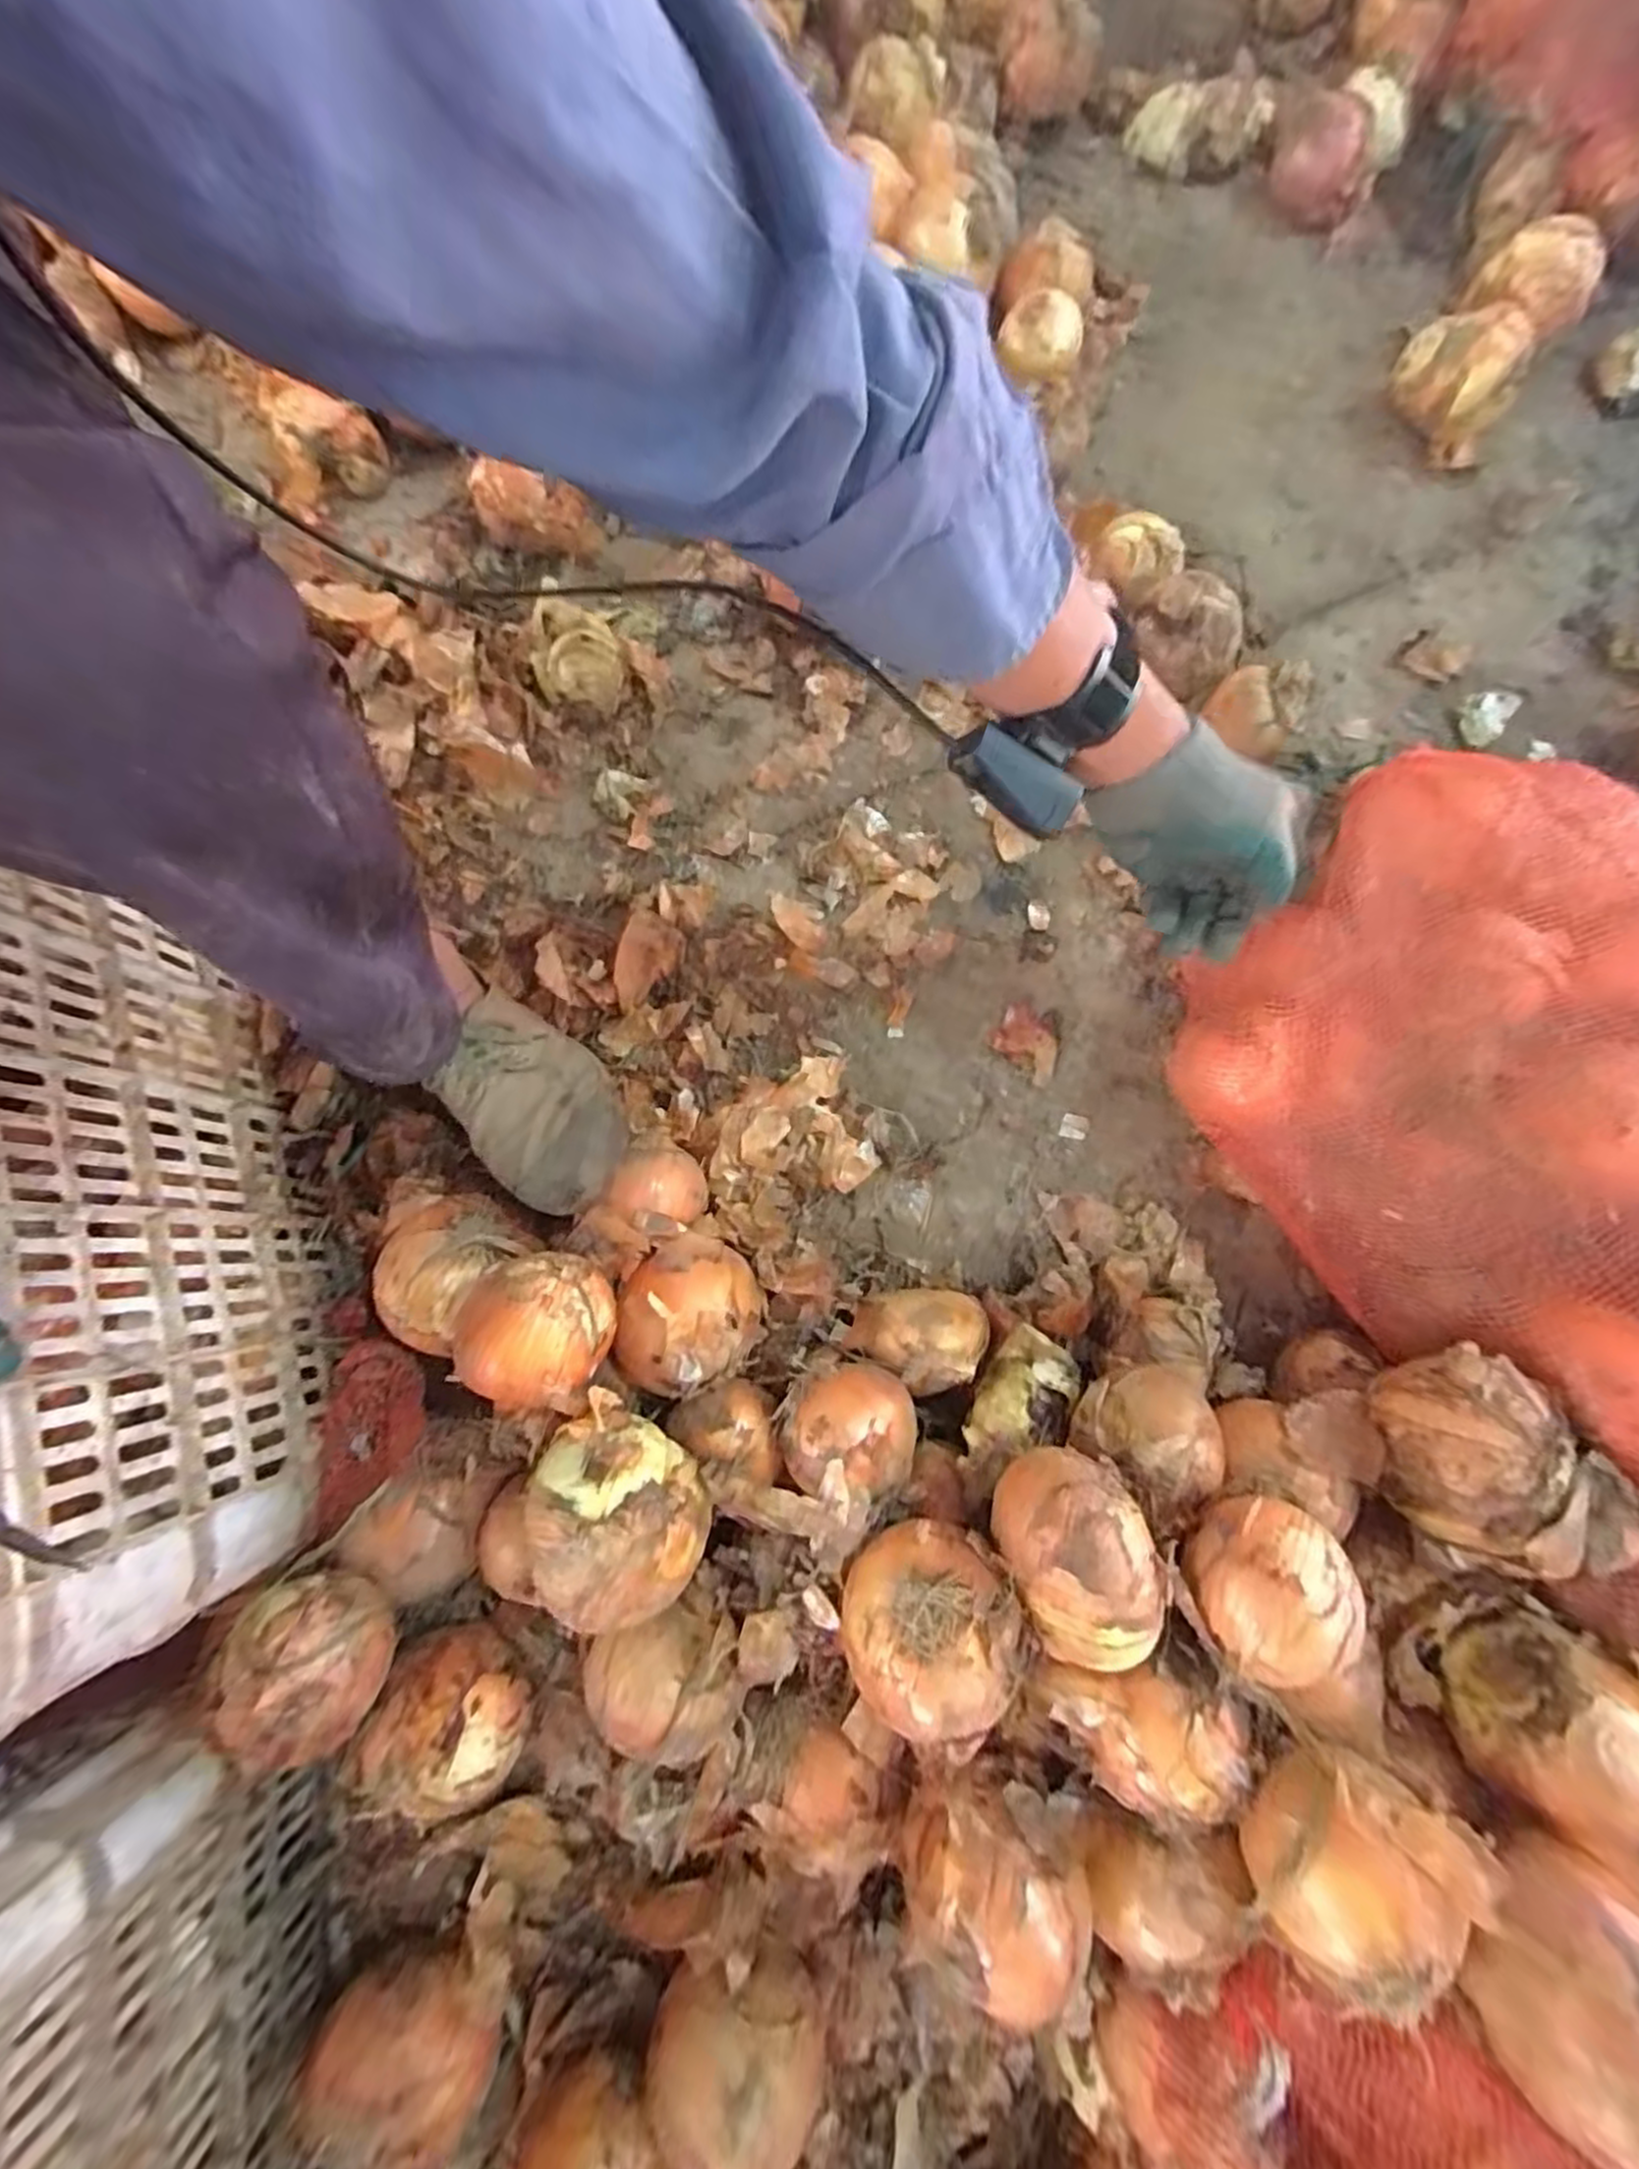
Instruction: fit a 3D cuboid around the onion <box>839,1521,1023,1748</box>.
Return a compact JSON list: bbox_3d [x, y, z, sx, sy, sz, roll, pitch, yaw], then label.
[{"bbox_3d":[0.060,0.302,0.416,0.094,0.067,0.098,-5,79,0],"label":"onion"}]

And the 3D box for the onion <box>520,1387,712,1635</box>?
[{"bbox_3d":[-0.119,0.251,0.438,0.110,0.079,0.101,34,81,7],"label":"onion"}]

